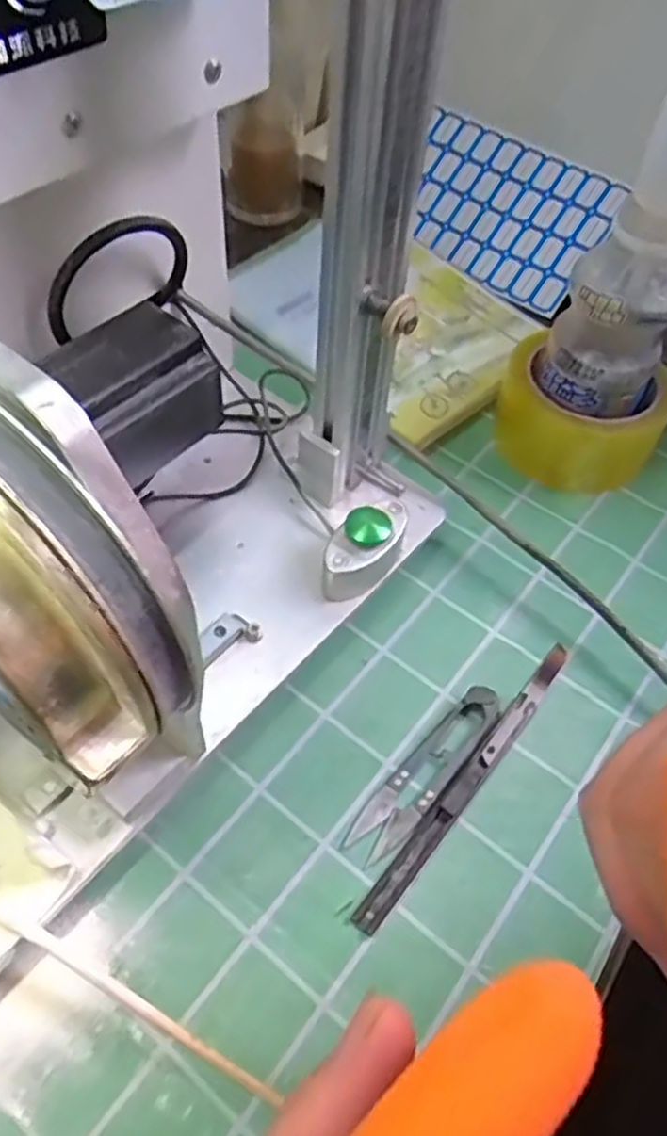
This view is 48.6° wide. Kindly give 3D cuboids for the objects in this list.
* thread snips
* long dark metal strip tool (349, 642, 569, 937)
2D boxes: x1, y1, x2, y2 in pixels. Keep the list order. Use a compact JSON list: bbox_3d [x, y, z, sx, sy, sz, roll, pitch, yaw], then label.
[{"bbox_3d":[0.044,0.093,0.346,0.023,0.011,0.100,34,58,21],"label":"thread snips"},{"bbox_3d":[0.067,0.096,0.347,0.011,0.007,0.172,34,58,21],"label":"long dark metal strip tool"}]

